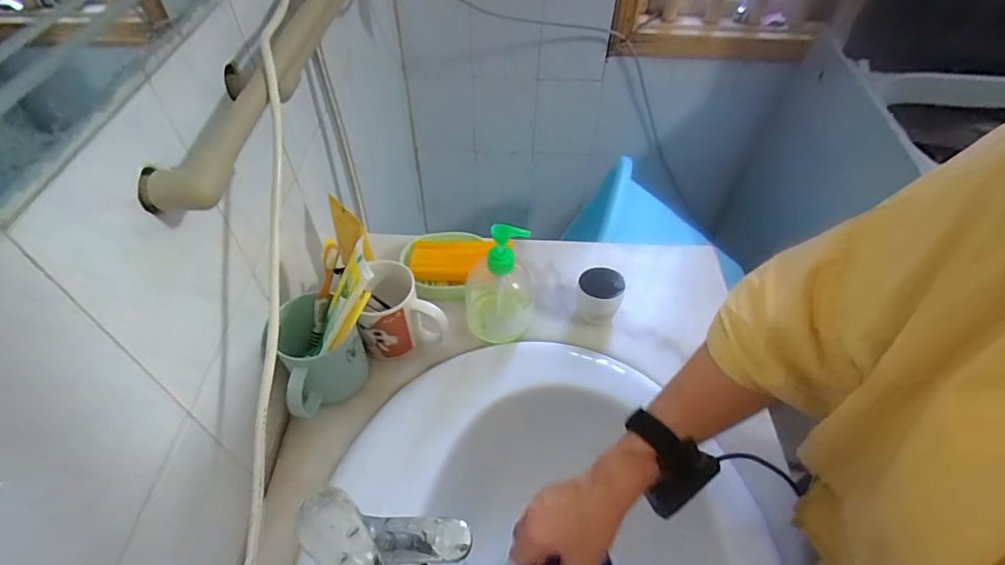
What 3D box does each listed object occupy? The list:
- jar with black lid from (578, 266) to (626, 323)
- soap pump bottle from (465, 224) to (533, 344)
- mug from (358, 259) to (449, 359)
[{"bbox_3d":[0.124,0.021,0.648,0.054,0.078,0.052,1,49,-1],"label":"jar with black lid"},{"bbox_3d":[-0.005,-0.008,0.605,0.079,0.160,0.075,1,49,0],"label":"soap pump bottle"},{"bbox_3d":[-0.120,0.031,0.608,0.095,0.088,0.079,-7,50,-7],"label":"mug"}]

